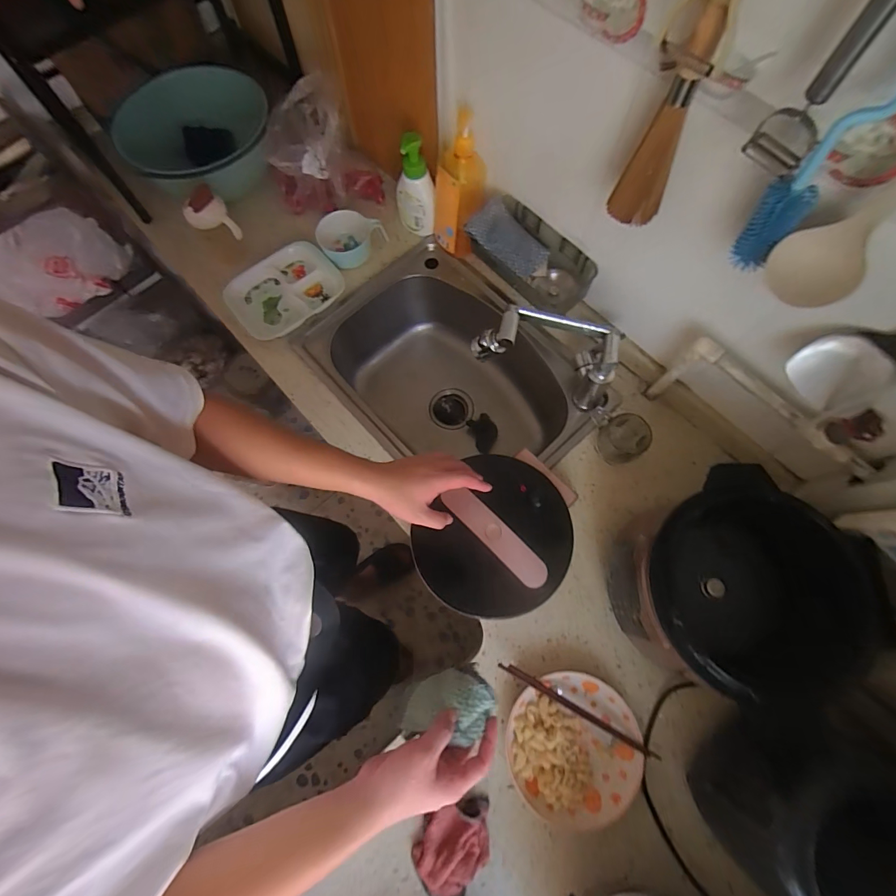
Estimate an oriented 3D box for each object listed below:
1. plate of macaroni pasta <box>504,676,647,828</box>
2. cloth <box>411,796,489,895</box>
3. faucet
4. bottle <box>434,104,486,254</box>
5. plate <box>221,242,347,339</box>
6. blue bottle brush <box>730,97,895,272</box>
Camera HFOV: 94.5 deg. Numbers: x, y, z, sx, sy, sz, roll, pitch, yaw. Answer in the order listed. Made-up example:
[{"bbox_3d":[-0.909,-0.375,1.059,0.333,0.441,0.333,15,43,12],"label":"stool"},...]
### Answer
[{"bbox_3d":[0.190,0.452,0.627,0.195,0.033,0.193,-1,73,2],"label":"plate of macaroni pasta"},{"bbox_3d":[0.004,0.580,0.596,0.110,0.035,0.123,1,73,2],"label":"cloth"},{"bbox_3d":[0.186,-0.161,0.751,0.262,0.178,0.117,20,75,8],"label":"faucet"},{"bbox_3d":[0.020,-0.487,0.806,0.103,0.268,0.085,-1,73,2],"label":"bottle"},{"bbox_3d":[-0.348,-0.334,0.888,0.224,0.031,0.178,-39,76,-9],"label":"plate"},{"bbox_3d":[0.350,-0.272,0.363,0.043,0.295,0.040,43,79,13],"label":"blue bottle brush"}]

